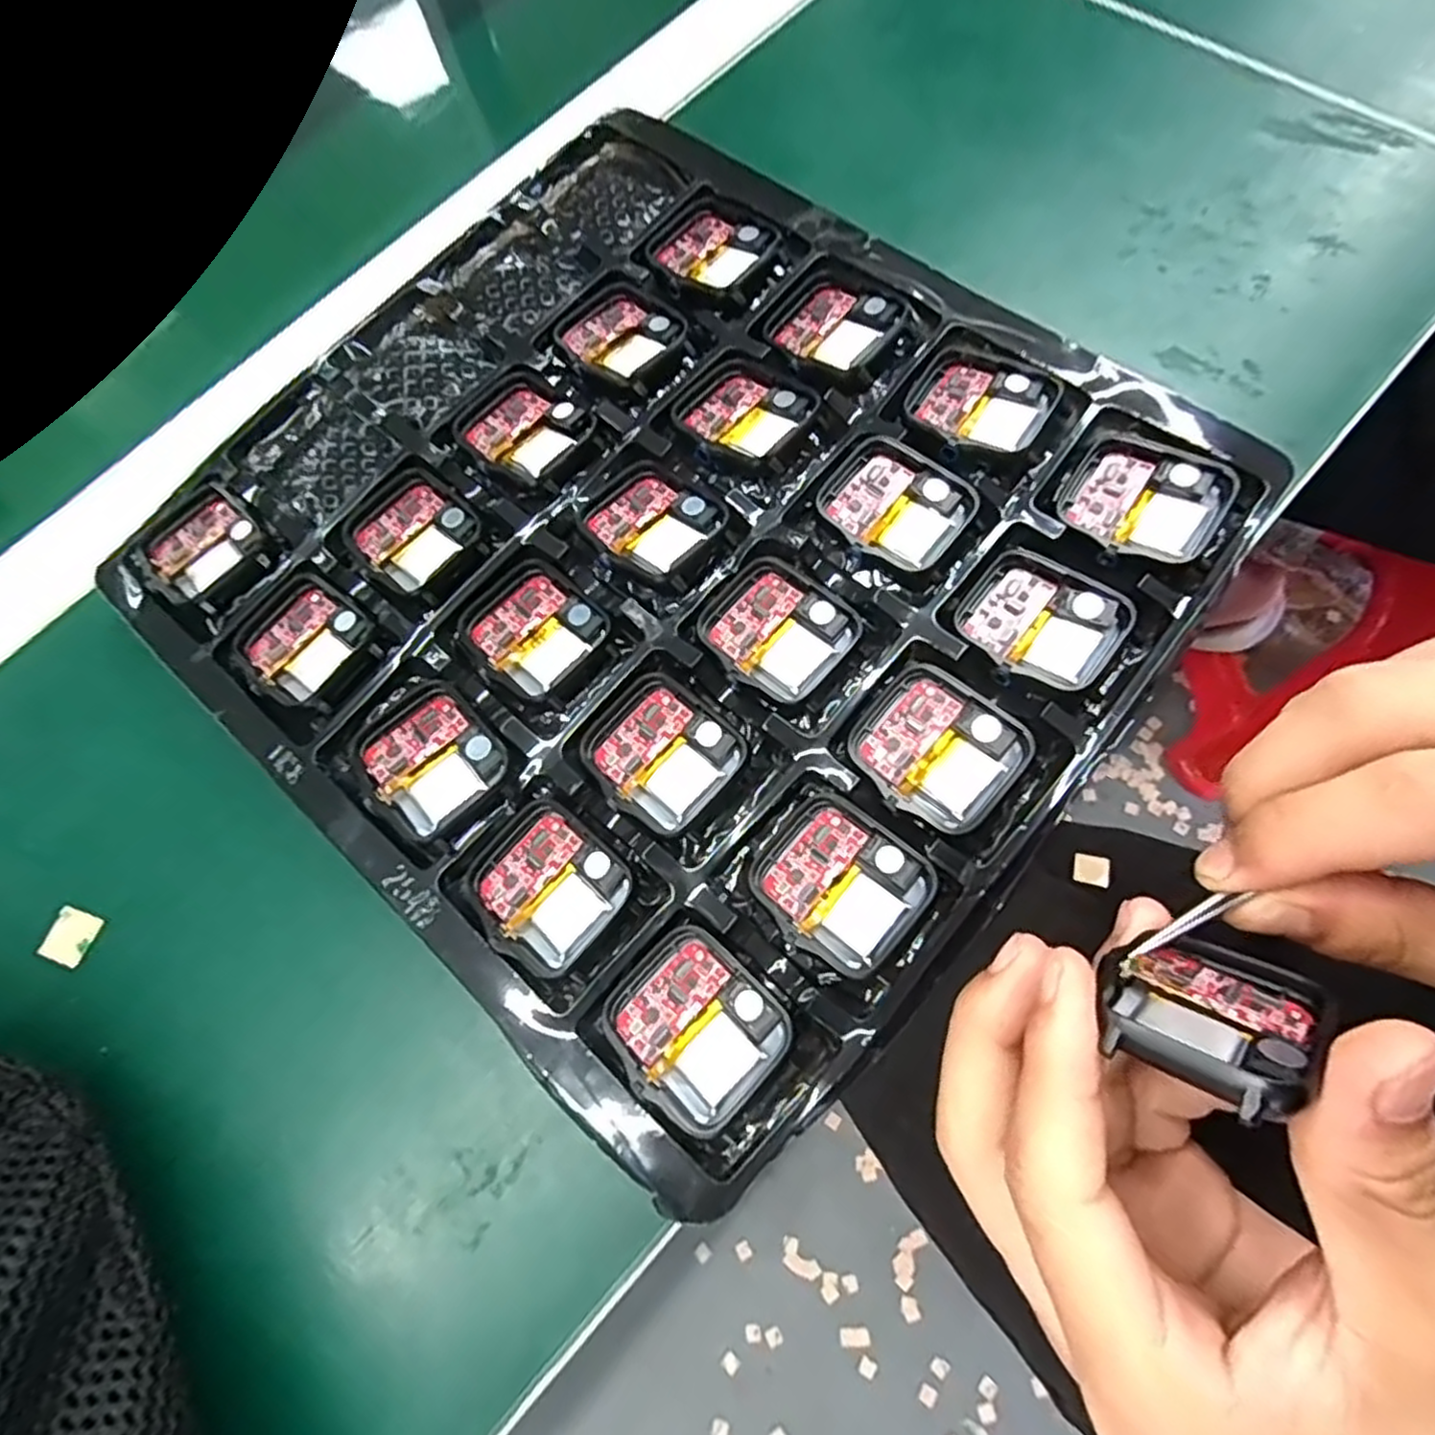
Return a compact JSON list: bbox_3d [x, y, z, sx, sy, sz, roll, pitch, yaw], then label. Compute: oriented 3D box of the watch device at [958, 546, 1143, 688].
[{"bbox_3d":[0.094,-0.028,0.208,0.042,0.009,0.037,38,79,16],"label":"watch device"}]

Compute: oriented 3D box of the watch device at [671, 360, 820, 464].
[{"bbox_3d":[0.007,-0.100,0.237,0.040,0.008,0.037,36,79,16],"label":"watch device"}]

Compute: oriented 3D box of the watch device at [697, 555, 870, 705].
[{"bbox_3d":[0.017,-0.026,0.217,0.042,0.011,0.037,38,79,16],"label":"watch device"}]

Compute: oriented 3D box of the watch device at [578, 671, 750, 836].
[{"bbox_3d":[-0.017,0.010,0.208,0.041,0.009,0.036,36,79,16],"label":"watch device"}]

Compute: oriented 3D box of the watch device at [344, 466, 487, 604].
[{"bbox_3d":[-0.100,-0.062,0.236,0.043,0.006,0.036,40,80,16],"label":"watch device"}]

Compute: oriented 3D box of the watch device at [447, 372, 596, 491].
[{"bbox_3d":[-0.066,-0.098,0.244,0.043,0.007,0.037,37,79,16],"label":"watch device"}]

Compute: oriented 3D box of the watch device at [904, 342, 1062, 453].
[{"bbox_3d":[0.083,-0.101,0.230,0.042,0.007,0.036,31,77,15],"label":"watch device"}]

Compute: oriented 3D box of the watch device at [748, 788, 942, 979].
[{"bbox_3d":[0.032,0.043,0.190,0.041,0.006,0.037,40,80,16],"label":"watch device"}]

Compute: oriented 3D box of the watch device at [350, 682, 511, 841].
[{"bbox_3d":[-0.084,0.012,0.211,0.036,0.006,0.041,-43,73,-9],"label":"watch device"}]

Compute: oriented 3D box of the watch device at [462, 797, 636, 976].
[{"bbox_3d":[-0.048,0.046,0.199,0.041,0.008,0.037,39,79,16],"label":"watch device"}]

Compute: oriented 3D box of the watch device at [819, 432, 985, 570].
[{"bbox_3d":[0.054,-0.066,0.221,0.042,0.008,0.035,39,79,16],"label":"watch device"}]

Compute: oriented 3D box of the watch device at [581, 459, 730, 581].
[{"bbox_3d":[-0.021,-0.062,0.227,0.040,0.006,0.037,39,79,16],"label":"watch device"}]

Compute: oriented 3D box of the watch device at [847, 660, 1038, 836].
[{"bbox_3d":[0.060,0.008,0.196,0.042,0.008,0.036,37,79,16],"label":"watch device"}]

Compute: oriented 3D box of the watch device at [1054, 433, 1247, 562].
[{"bbox_3d":[0.128,-0.065,0.214,0.043,0.010,0.035,32,77,15],"label":"watch device"}]

